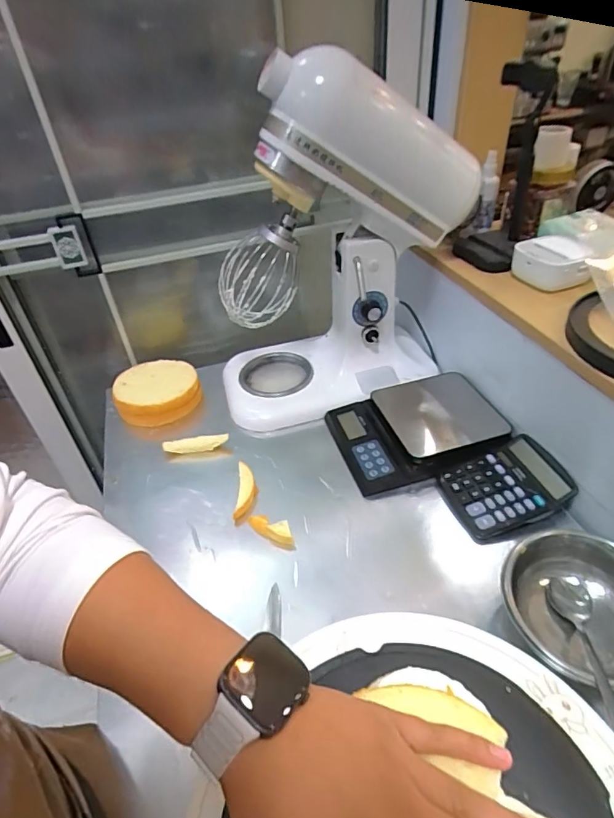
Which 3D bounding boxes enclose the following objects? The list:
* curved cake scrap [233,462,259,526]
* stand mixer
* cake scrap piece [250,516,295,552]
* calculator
[{"bbox_3d":[-0.085,0.120,0.667,0.028,0.026,0.092,-3,40,3],"label":"curved cake scrap"},{"bbox_3d":[0.041,-0.231,0.741,0.395,0.458,0.226,-11,40,-7],"label":"stand mixer"},{"bbox_3d":[-0.044,0.160,0.625,0.075,0.027,0.026,24,48,31],"label":"cake scrap piece"},{"bbox_3d":[0.262,0.102,0.630,0.152,0.039,0.120,-16,41,-13],"label":"calculator"}]

